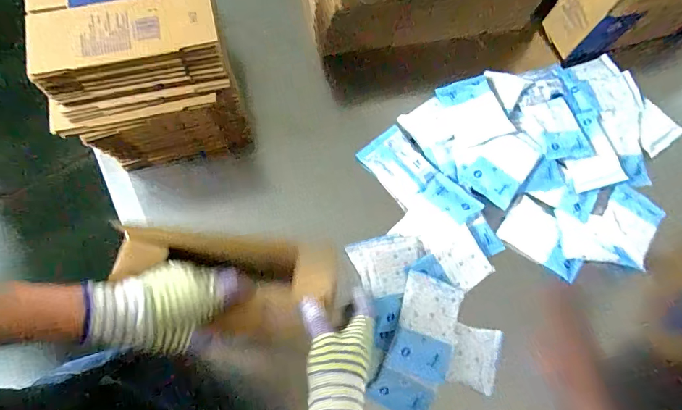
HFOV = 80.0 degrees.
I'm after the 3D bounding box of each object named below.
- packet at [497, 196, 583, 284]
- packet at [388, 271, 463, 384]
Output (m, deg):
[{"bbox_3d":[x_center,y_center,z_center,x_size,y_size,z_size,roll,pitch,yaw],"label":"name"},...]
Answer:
[{"bbox_3d":[0.318,0.049,0.636,0.126,0.010,0.086,32,74,9],"label":"packet"},{"bbox_3d":[0.117,0.165,0.553,0.081,0.026,0.131,18,73,5],"label":"packet"}]

